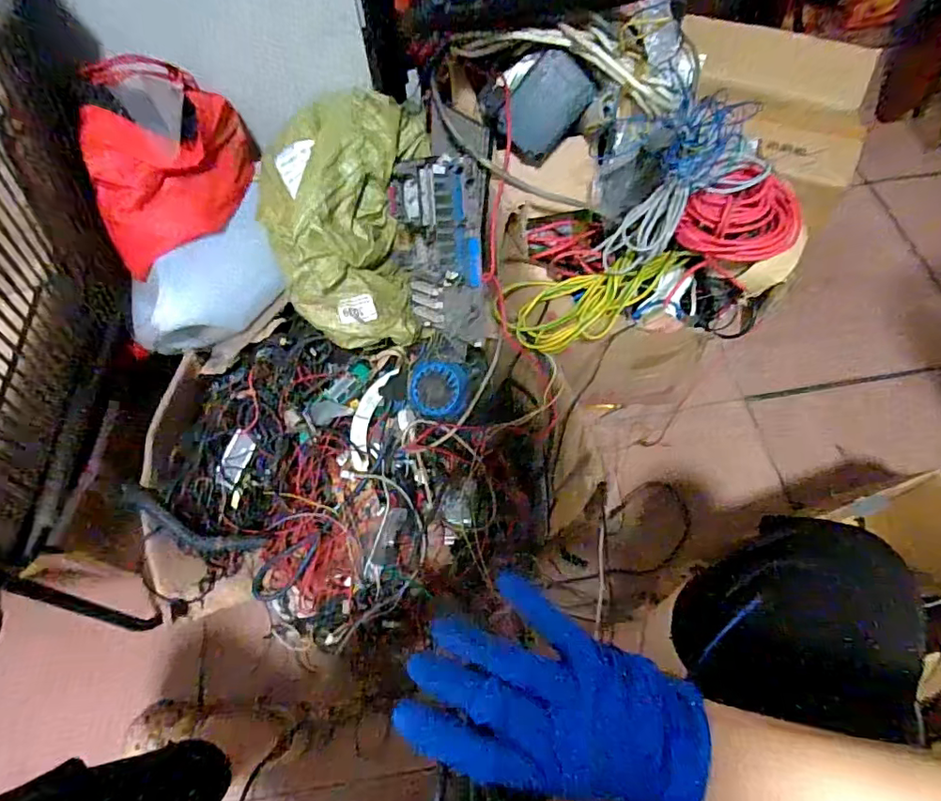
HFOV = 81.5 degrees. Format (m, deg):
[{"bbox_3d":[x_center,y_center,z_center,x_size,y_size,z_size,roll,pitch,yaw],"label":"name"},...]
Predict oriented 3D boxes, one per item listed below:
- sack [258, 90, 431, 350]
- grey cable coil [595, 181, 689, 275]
[{"bbox_3d":[-0.198,-0.278,0.841,0.232,0.203,0.323,4,63,4],"label":"sack"},{"bbox_3d":[0.220,-0.211,0.684,0.118,0.073,0.056,-37,67,-16],"label":"grey cable coil"}]

